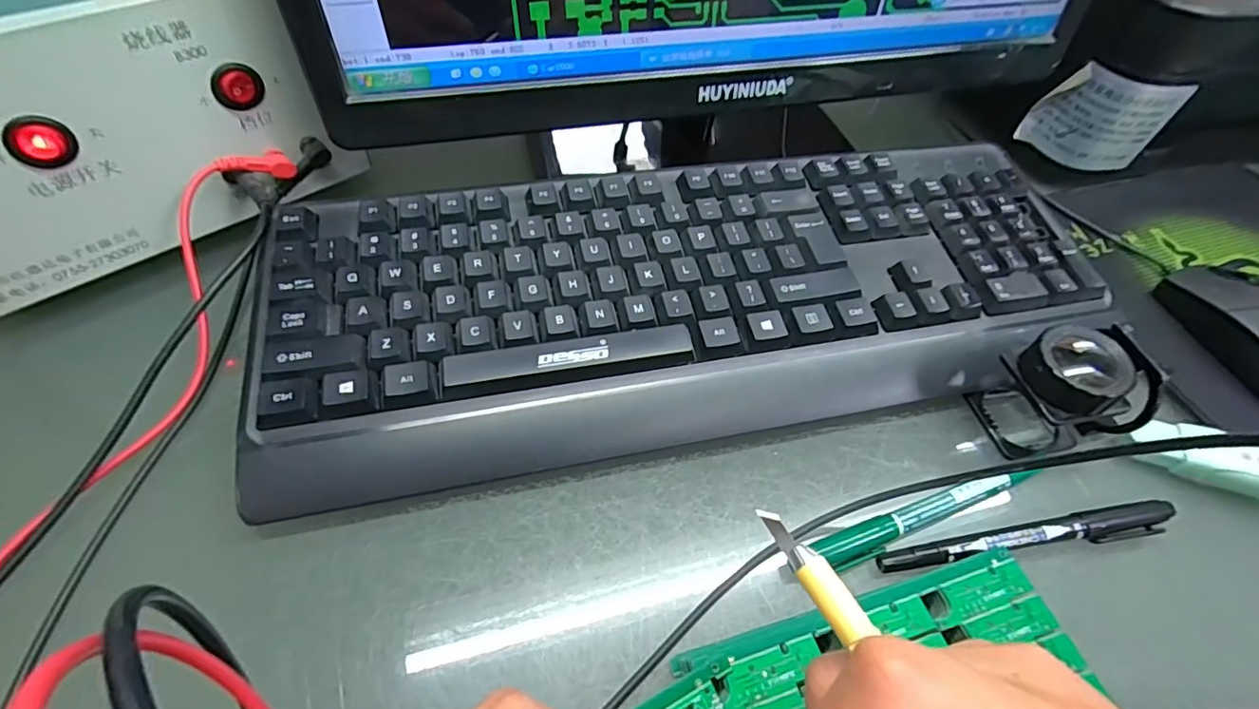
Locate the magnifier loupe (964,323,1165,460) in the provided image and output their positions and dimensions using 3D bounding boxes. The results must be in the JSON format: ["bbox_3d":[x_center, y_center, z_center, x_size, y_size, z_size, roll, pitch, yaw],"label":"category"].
[{"bbox_3d":[0.205,0.018,0.261,0.054,0.058,0.037,-4,54,-8],"label":"magnifier loupe"}]

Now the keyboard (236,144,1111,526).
[{"bbox_3d":[0.044,-0.032,0.292,0.434,0.041,0.160,-10,55,-12],"label":"keyboard"}]

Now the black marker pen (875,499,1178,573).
[{"bbox_3d":[0.173,0.078,0.240,0.141,0.012,0.013,-6,55,-9],"label":"black marker pen"}]

